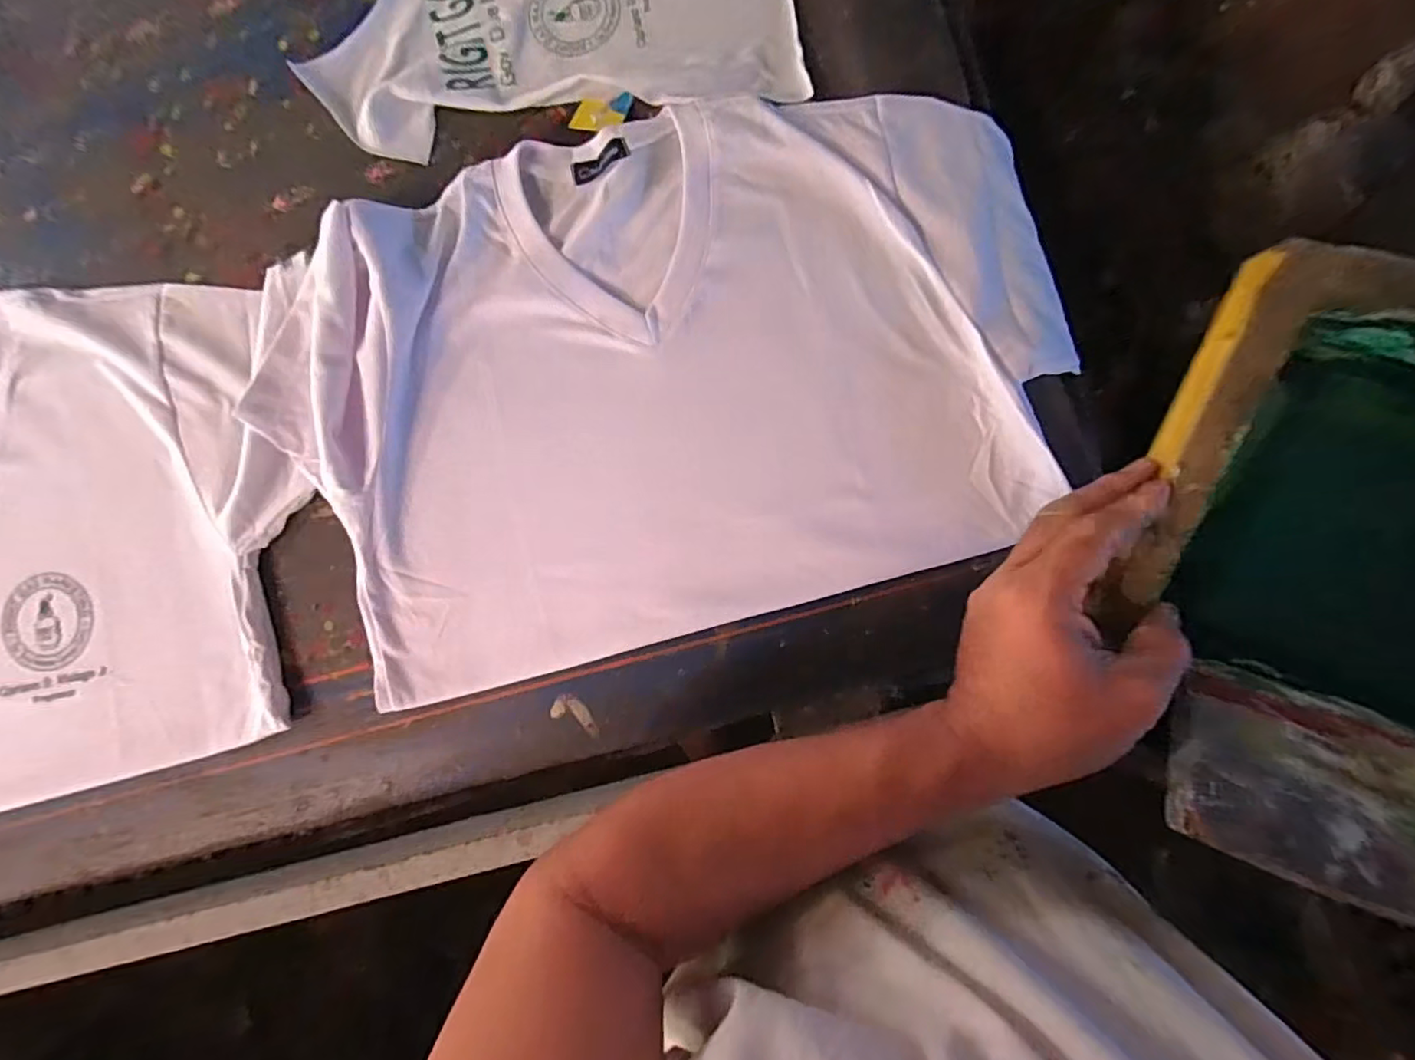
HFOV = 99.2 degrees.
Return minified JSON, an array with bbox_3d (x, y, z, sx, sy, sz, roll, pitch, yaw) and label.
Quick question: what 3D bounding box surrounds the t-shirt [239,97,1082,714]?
[{"bbox_3d":[-0.025,-0.112,0.439,0.556,0.034,0.370,-15,86,1],"label":"t-shirt"}]

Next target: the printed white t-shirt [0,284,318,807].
[{"bbox_3d":[-0.589,0.024,0.461,0.555,0.038,0.388,-14,86,1],"label":"printed white t-shirt"}]

